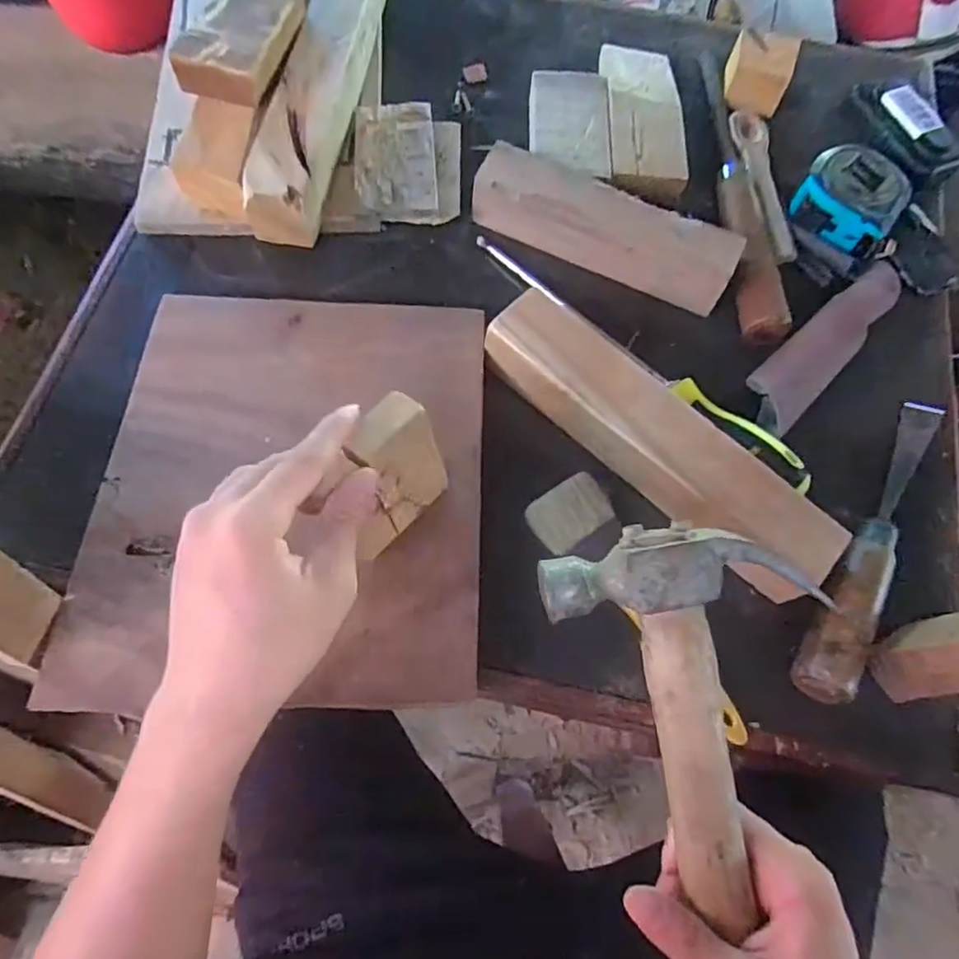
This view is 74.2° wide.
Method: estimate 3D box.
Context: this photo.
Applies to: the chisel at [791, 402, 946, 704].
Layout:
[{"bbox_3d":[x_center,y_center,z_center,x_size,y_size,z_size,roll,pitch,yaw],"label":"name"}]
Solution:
[{"bbox_3d":[0.247,0.033,0.394,0.031,0.024,0.224,30,70,9],"label":"chisel"}]

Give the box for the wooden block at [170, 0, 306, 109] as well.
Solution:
[{"bbox_3d":[-0.171,-0.323,0.457,0.063,0.023,0.111,12,69,2],"label":"wooden block"}]

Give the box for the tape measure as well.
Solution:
[{"bbox_3d":[0.279,-0.209,0.472,0.071,0.035,0.079,-41,76,-16],"label":"tape measure"}]

